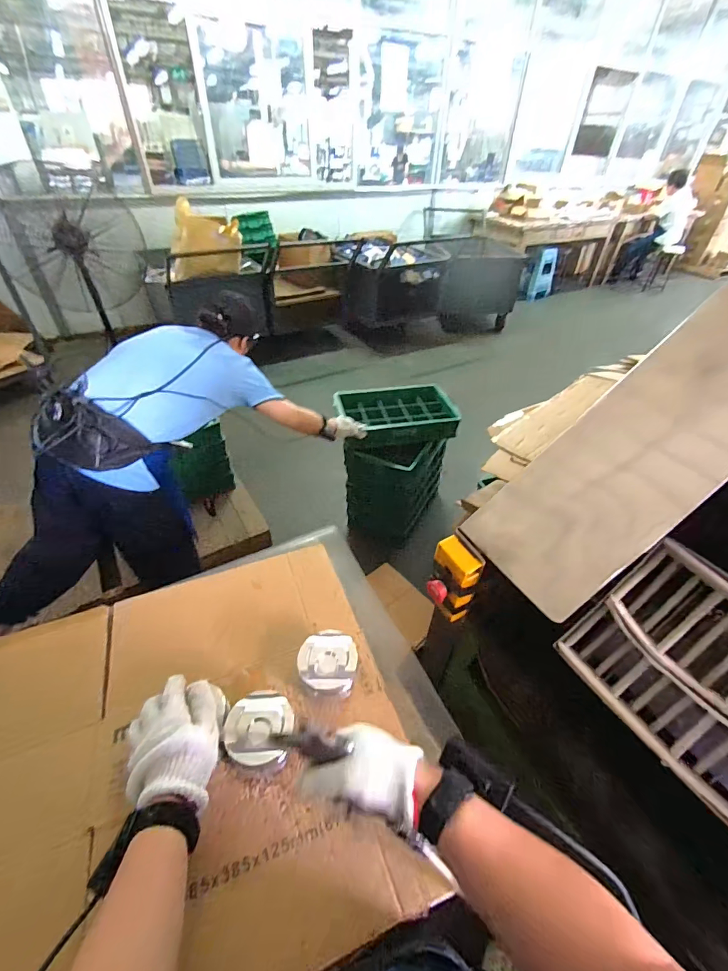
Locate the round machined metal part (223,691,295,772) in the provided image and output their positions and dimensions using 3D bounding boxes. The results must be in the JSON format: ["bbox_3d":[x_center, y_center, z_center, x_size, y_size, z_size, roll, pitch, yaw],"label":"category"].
[{"bbox_3d":[-0.130,0.313,0.511,0.080,0.060,0.077,1,46,-1],"label":"round machined metal part"}]

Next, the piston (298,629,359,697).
[{"bbox_3d":[-0.051,0.253,0.571,0.080,0.047,0.075,1,46,-1],"label":"piston"}]

